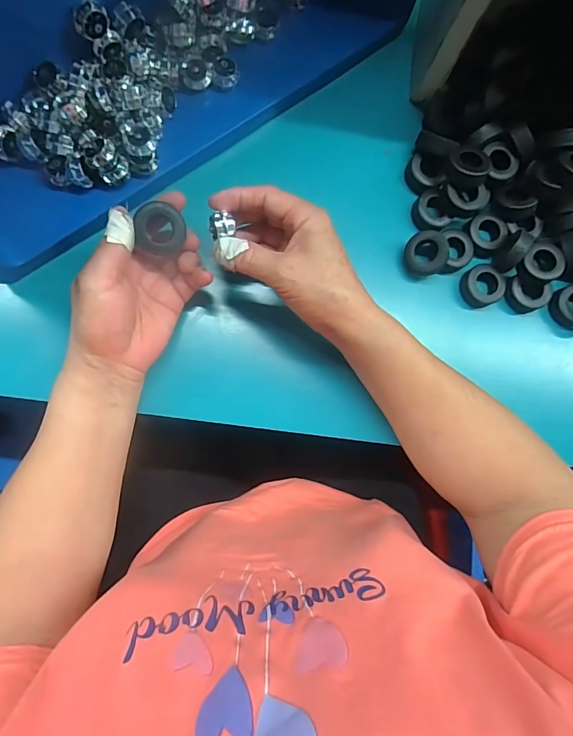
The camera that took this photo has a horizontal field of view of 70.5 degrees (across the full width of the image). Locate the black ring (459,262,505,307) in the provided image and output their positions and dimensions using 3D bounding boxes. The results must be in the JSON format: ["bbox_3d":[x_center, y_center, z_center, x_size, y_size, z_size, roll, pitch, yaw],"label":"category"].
[{"bbox_3d":[0.179,-0.075,0.371,0.035,0.015,0.037,0,87,-6],"label":"black ring"}]

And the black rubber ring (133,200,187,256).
[{"bbox_3d":[-0.095,-0.105,0.300,0.033,0.011,0.033,-10,116,-23],"label":"black rubber ring"}]

